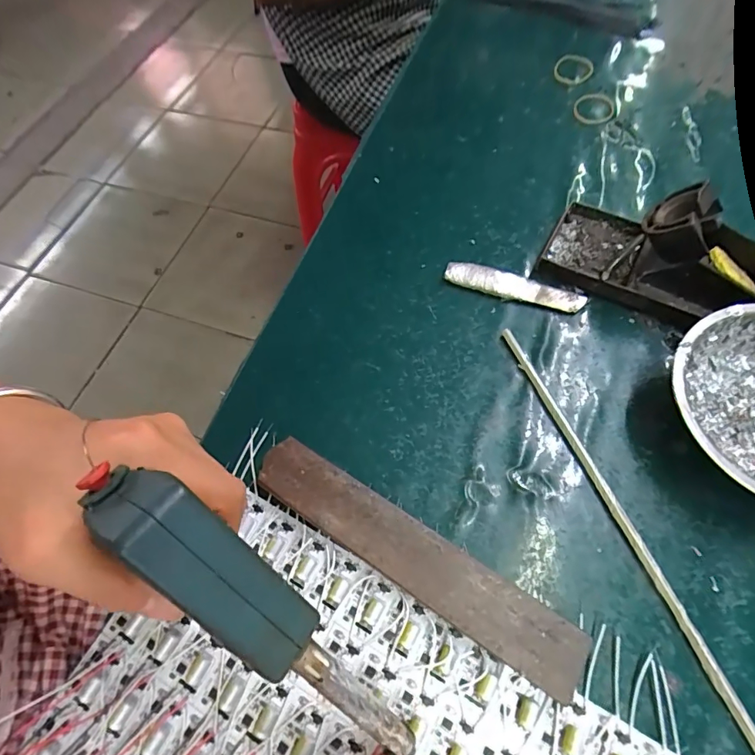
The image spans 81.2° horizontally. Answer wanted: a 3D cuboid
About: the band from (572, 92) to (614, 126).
[{"bbox_3d":[0.197,-0.245,0.401,0.034,0.005,0.039,24,68,13],"label":"band"}]

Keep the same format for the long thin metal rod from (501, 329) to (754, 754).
[{"bbox_3d":[0.144,0.083,0.255,0.012,0.007,0.273,-20,65,-6],"label":"long thin metal rod"}]

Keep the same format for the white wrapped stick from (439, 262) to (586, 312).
[{"bbox_3d":[0.101,-0.068,0.327,0.100,0.006,0.022,16,67,10],"label":"white wrapped stick"}]

